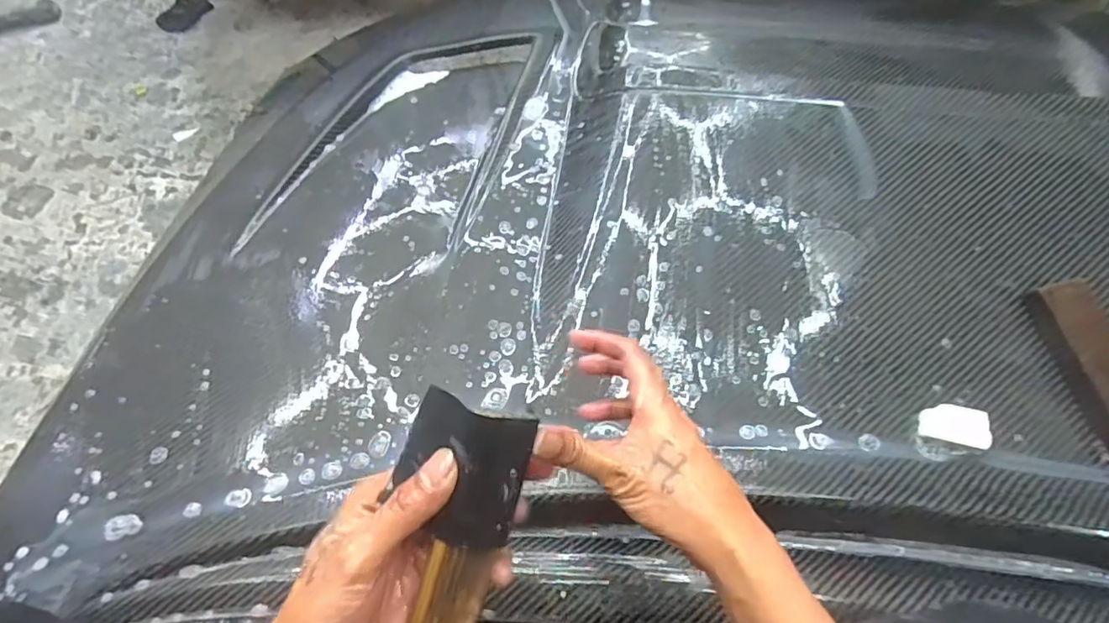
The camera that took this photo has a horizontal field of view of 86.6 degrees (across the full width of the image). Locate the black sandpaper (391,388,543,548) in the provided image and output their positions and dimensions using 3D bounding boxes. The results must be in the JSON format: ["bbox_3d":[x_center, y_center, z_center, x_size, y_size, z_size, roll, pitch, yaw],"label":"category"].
[{"bbox_3d":[-0.050,0.082,0.304,0.066,0.020,0.070,17,87,9],"label":"black sandpaper"}]

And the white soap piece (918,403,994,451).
[{"bbox_3d":[0.319,0.090,0.469,0.048,0.013,0.032,13,64,10],"label":"white soap piece"}]

